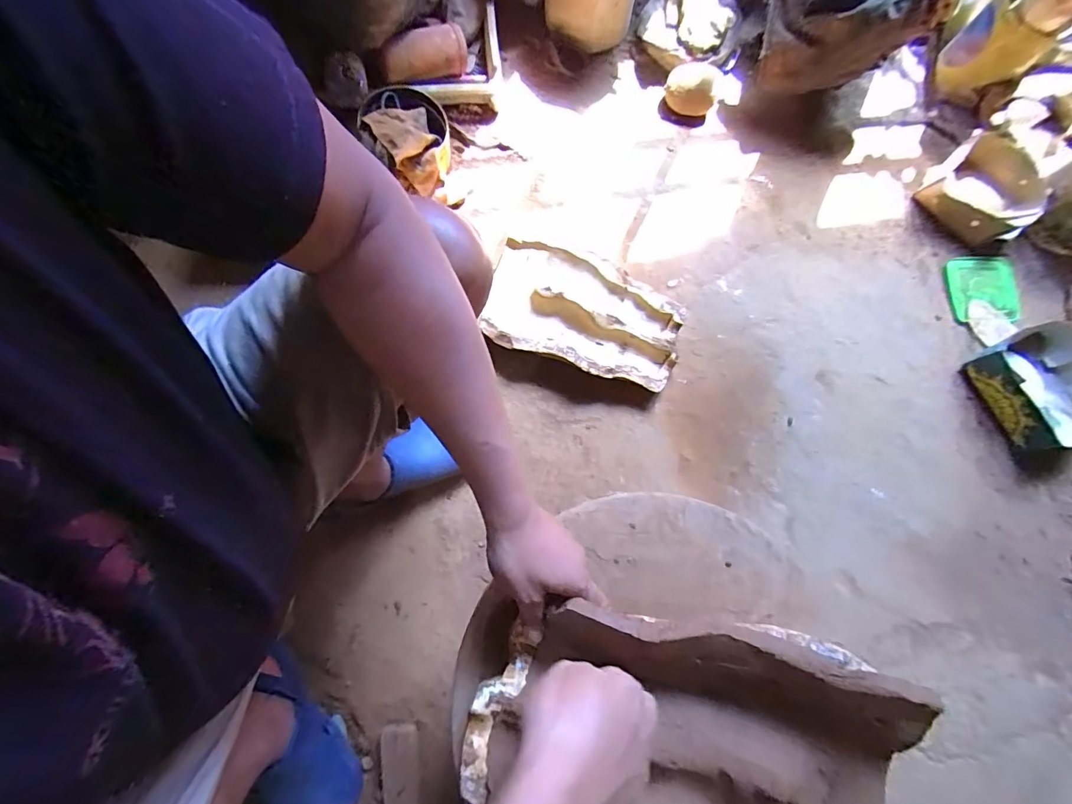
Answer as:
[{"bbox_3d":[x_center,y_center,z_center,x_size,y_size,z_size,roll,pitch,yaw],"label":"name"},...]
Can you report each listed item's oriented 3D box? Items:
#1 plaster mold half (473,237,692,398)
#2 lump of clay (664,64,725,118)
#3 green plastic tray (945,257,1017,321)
[{"bbox_3d":[0.086,-0.156,0.806,0.347,0.063,0.212,17,77,3],"label":"plaster mold half"},{"bbox_3d":[0.330,-0.656,0.941,0.104,0.058,0.100,0,77,-1],"label":"lump of clay"},{"bbox_3d":[0.862,-0.217,0.869,0.128,0.021,0.124,0,77,-1],"label":"green plastic tray"}]

